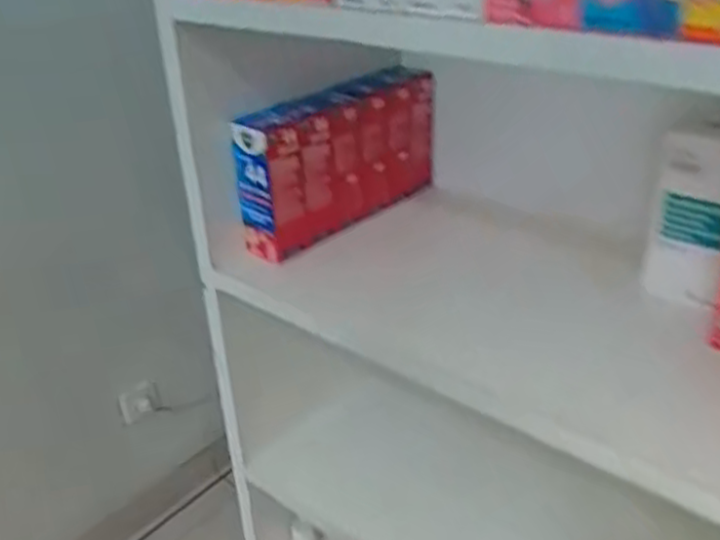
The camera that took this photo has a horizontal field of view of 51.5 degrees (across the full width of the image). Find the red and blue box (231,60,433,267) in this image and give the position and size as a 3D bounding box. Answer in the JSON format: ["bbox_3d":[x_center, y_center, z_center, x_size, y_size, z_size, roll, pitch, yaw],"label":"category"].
[{"bbox_3d":[-0.008,-0.102,0.659,0.224,0.125,0.046,-26,36,-38],"label":"red and blue box"}]

